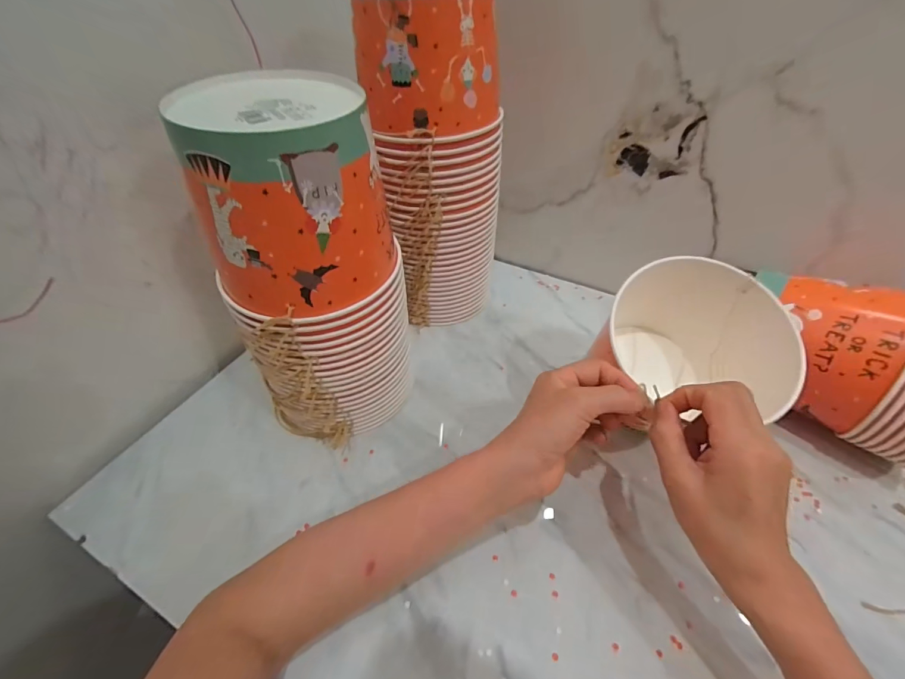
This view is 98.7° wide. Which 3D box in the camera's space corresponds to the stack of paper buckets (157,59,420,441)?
[{"bbox_3d":[-0.120,-0.046,0.371,0.146,0.315,0.142,-10,47,-9],"label":"stack of paper buckets"}]

